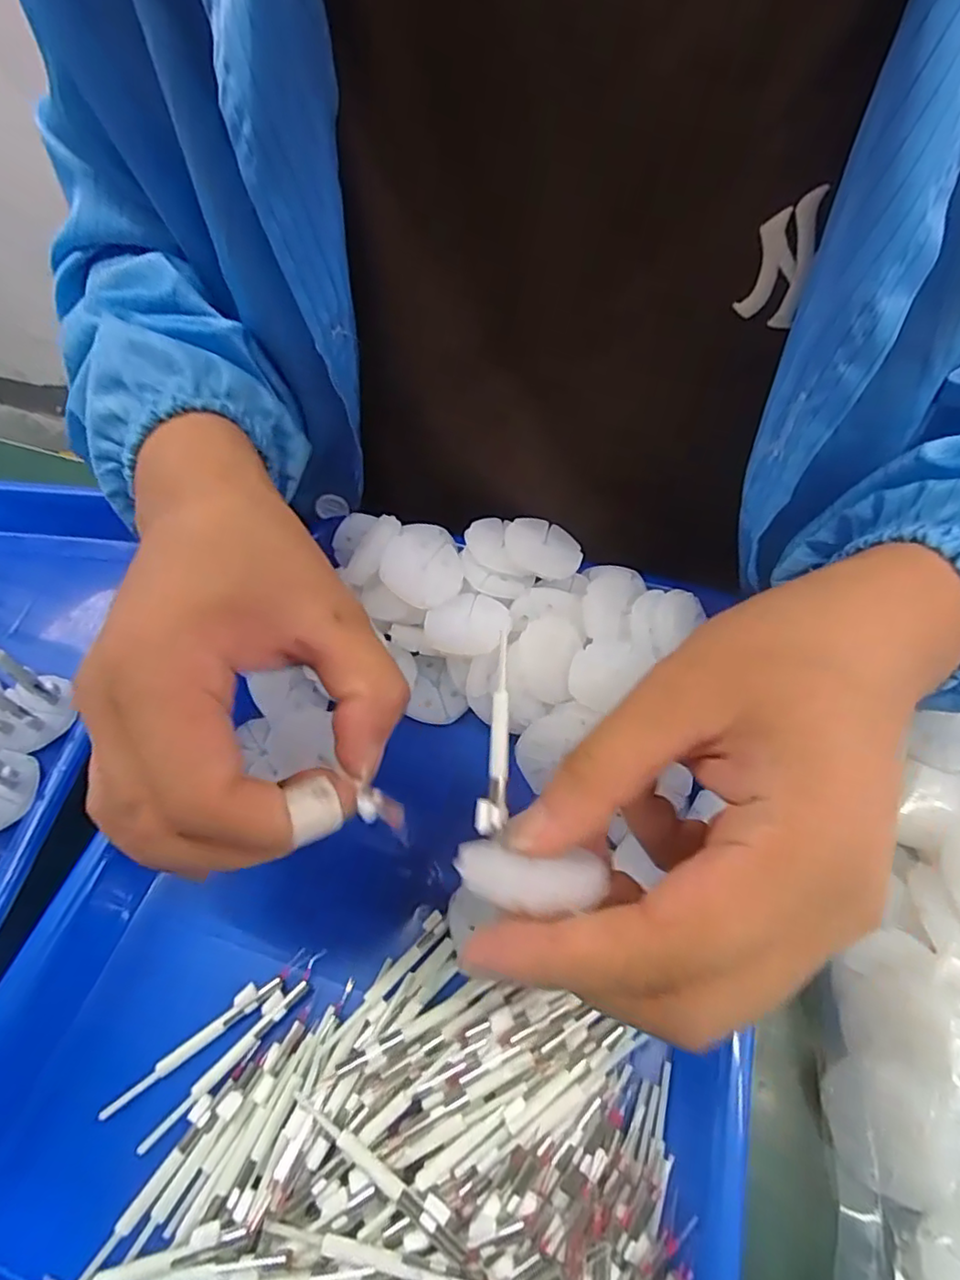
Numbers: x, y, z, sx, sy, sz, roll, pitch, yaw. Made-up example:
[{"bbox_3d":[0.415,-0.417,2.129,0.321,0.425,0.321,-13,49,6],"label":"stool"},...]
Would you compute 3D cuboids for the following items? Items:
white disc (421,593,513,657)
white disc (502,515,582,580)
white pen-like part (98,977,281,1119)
[{"bbox_3d":[-0.006,-0.007,0.269,0.035,0.008,0.037,-1,56,1],"label":"white disc"},{"bbox_3d":[0.030,-0.044,0.286,0.035,0.009,0.034,-1,56,1],"label":"white disc"},{"bbox_3d":[-0.102,0.145,0.214,0.066,0.004,0.008,-36,62,-20],"label":"white pen-like part"}]

